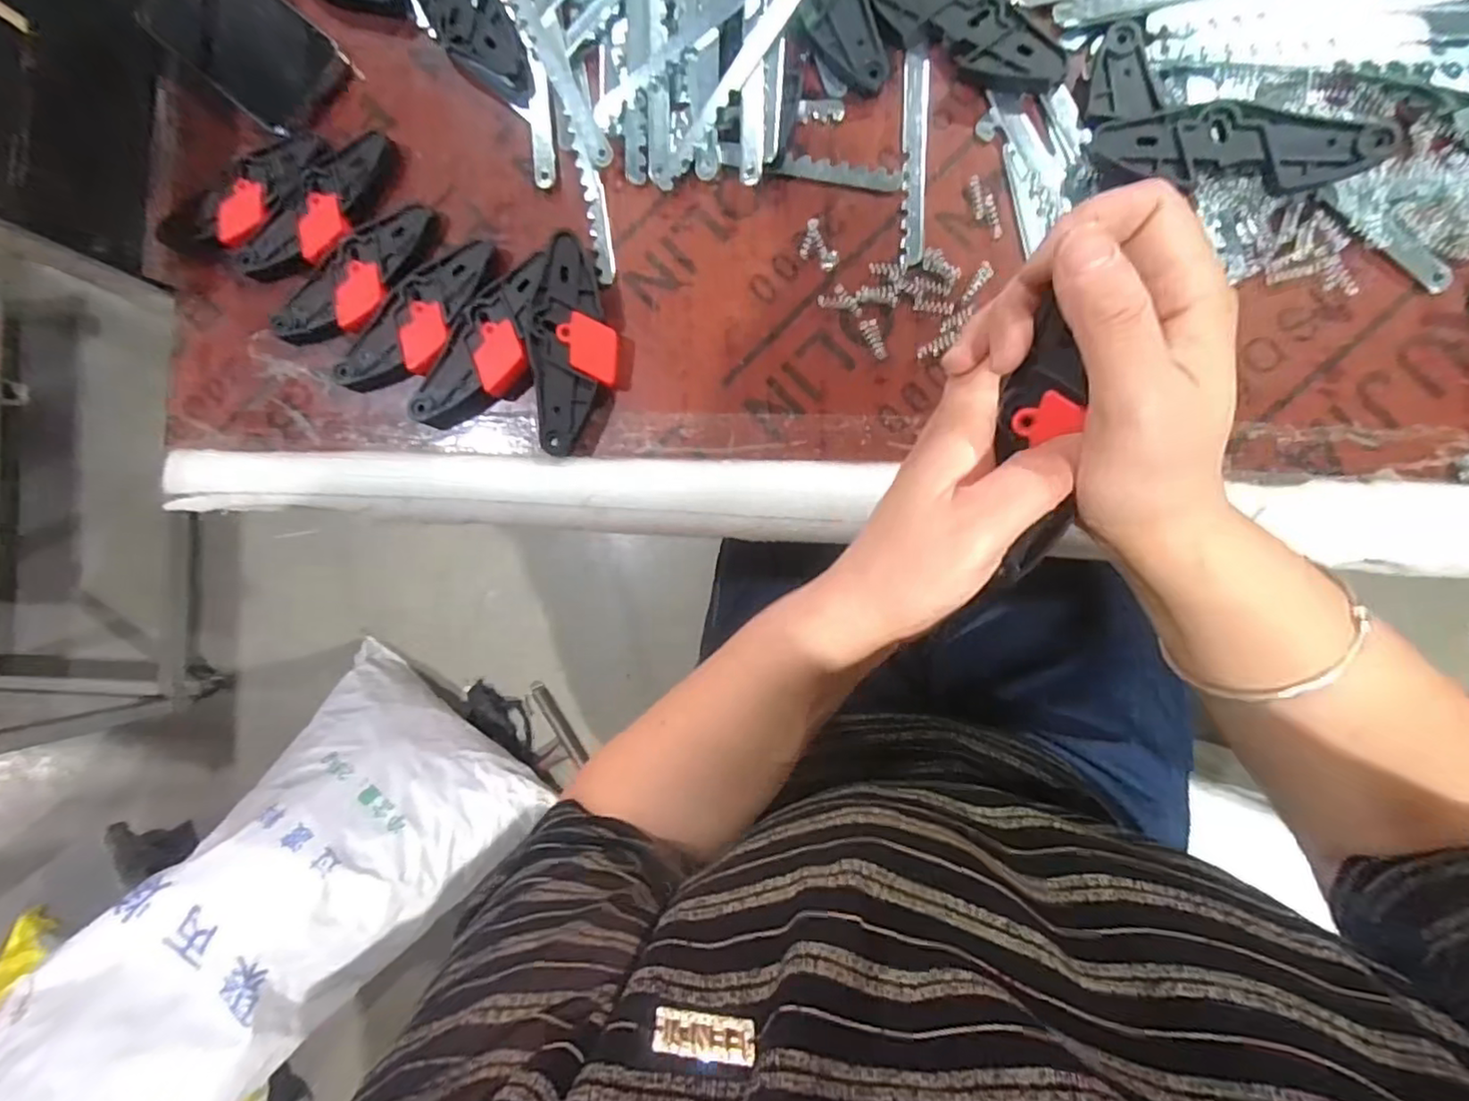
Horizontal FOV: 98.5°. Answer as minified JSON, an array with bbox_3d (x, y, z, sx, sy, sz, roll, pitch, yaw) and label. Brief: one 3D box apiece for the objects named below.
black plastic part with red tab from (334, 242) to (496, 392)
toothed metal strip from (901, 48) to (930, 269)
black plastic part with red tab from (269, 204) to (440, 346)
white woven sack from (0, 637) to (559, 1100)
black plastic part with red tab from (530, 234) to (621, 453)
[{"bbox_3d":[-0.190,-0.139,0.385,0.050,0.012,0.117,38,95,8],"label":"black plastic part with red tab"},{"bbox_3d":[0.101,-0.221,0.357,0.013,0.004,0.122,1,88,12],"label":"toothed metal strip"},{"bbox_3d":[-0.232,-0.168,0.391,0.046,0.014,0.118,45,96,7],"label":"black plastic part with red tab"},{"bbox_3d":[-0.650,0.509,0.839,0.407,0.131,0.756,33,54,8],"label":"white woven sack"},{"bbox_3d":[-0.093,-0.118,0.368,0.045,0.020,0.118,-3,89,9],"label":"black plastic part with red tab"}]

